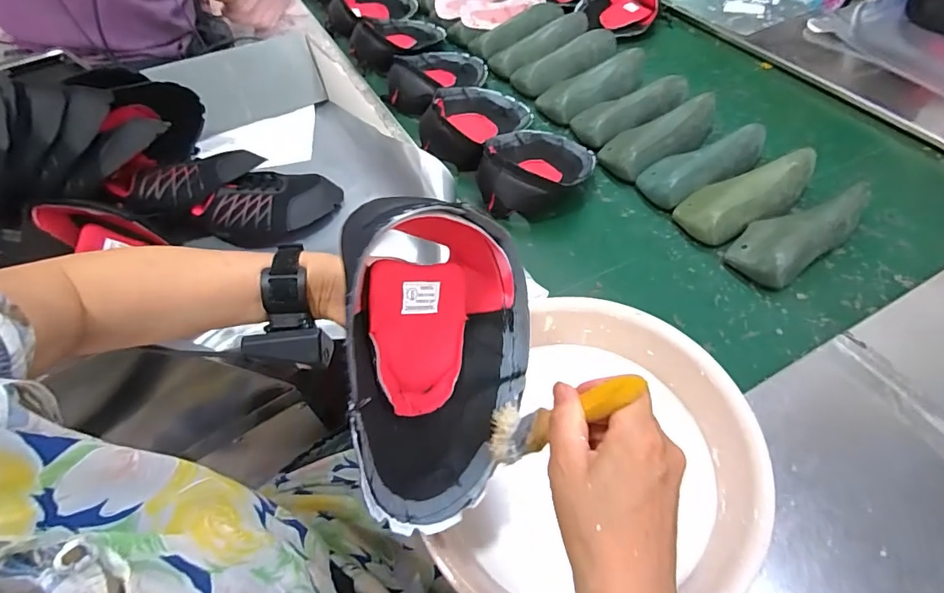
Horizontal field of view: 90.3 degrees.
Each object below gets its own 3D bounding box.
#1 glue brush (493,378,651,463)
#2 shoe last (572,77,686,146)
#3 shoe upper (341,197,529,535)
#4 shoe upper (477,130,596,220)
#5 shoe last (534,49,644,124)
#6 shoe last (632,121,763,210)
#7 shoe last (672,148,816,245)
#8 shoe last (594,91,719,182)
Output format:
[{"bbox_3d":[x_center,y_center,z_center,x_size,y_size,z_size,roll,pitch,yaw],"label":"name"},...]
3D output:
[{"bbox_3d":[0.057,0.080,0.324,0.018,0.149,0.045,25,54,-18],"label":"glue brush"},{"bbox_3d":[0.309,-0.374,0.913,0.241,0.062,0.090,-26,57,-14],"label":"shoe last"},{"bbox_3d":[-0.041,0.046,0.372,0.095,0.234,0.183,8,6,42],"label":"shoe upper"},{"bbox_3d":[0.114,-0.236,0.811,0.166,0.104,0.238,28,61,22],"label":"shoe upper"},{"bbox_3d":[0.254,-0.430,0.954,0.230,0.065,0.092,-25,56,-13],"label":"shoe last"},{"bbox_3d":[0.399,-0.235,0.812,0.237,0.074,0.094,-25,56,-13],"label":"shoe last"},{"bbox_3d":[0.446,-0.168,0.758,0.242,0.076,0.100,-25,56,-13],"label":"shoe last"},{"bbox_3d":[0.351,-0.296,0.864,0.241,0.066,0.113,-26,57,-14],"label":"shoe last"}]

